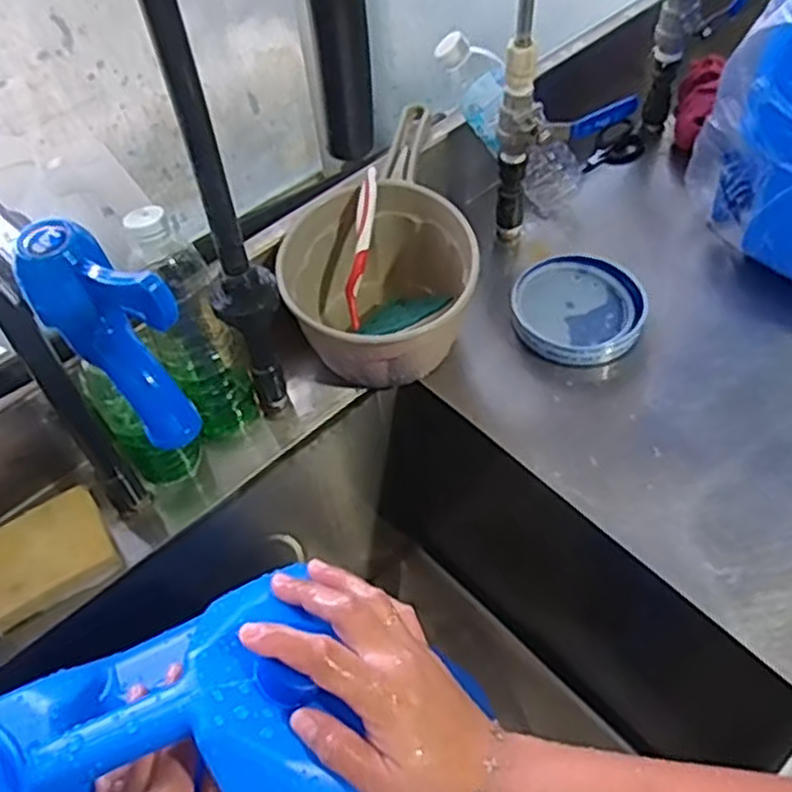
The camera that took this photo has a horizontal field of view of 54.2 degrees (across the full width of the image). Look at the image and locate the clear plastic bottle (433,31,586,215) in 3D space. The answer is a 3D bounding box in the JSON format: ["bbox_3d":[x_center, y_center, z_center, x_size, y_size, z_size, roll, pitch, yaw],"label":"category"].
[{"bbox_3d":[0.117,-0.253,0.757,0.058,0.223,0.053,-27,45,30],"label":"clear plastic bottle"}]

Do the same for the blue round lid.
[{"bbox_3d":[0.172,-0.080,0.729,0.115,0.031,0.119,-3,52,3],"label":"blue round lid"}]

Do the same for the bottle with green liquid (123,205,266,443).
[{"bbox_3d":[-0.168,-0.050,0.640,0.061,0.211,0.057,-32,56,-19],"label":"bottle with green liquid"}]

